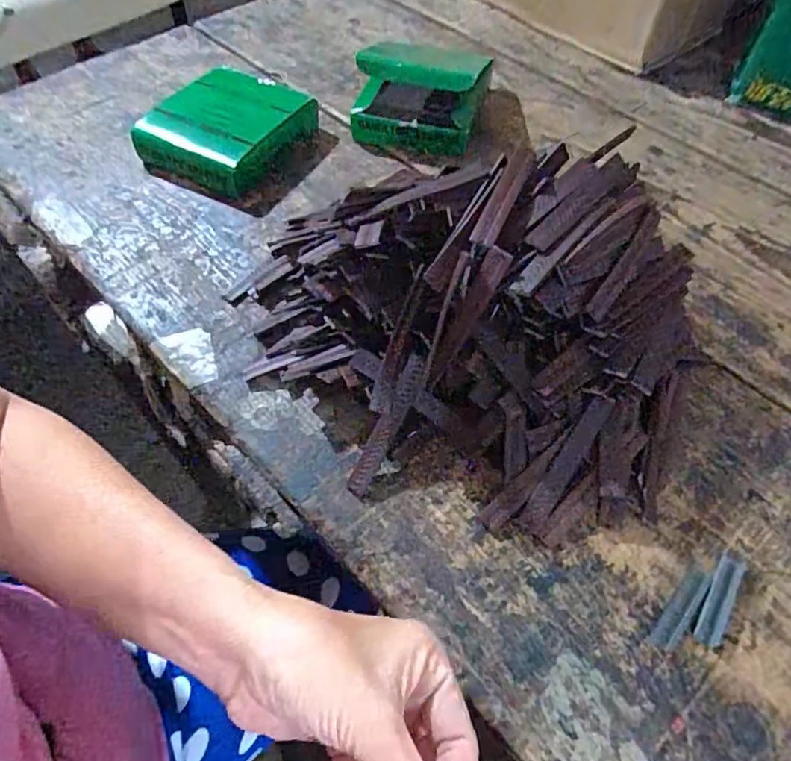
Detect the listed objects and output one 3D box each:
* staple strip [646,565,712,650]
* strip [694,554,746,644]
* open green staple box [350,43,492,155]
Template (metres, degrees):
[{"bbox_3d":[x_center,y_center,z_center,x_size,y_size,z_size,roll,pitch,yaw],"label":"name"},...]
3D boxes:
[{"bbox_3d":[0.156,0.123,0.308,0.012,0.004,0.053,38,64,22],"label":"staple strip"},{"bbox_3d":[0.178,0.119,0.311,0.012,0.004,0.053,30,61,18],"label":"strip"},{"bbox_3d":[0.016,-0.259,0.519,0.110,0.082,0.062,6,57,3],"label":"open green staple box"}]

